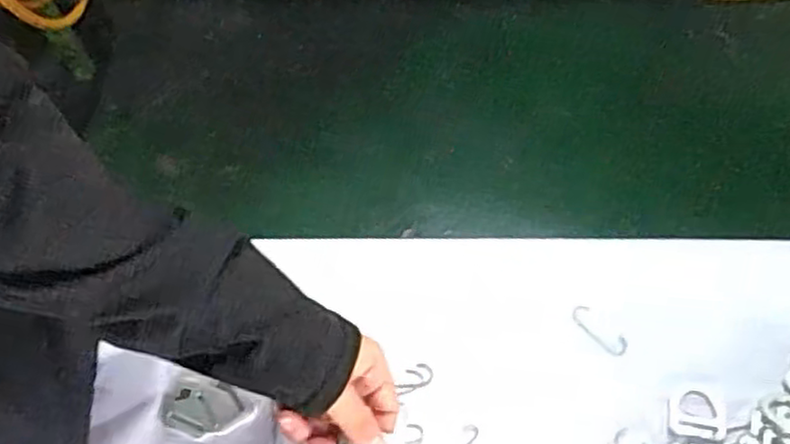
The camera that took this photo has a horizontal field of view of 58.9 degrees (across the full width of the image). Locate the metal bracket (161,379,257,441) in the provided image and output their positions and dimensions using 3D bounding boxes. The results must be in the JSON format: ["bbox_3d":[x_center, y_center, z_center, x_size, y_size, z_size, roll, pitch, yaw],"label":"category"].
[{"bbox_3d":[-0.129,0.131,0.477,0.059,0.008,0.036,15,66,11],"label":"metal bracket"}]

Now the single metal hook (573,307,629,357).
[{"bbox_3d":[0.143,0.076,0.489,0.043,0.004,0.016,39,72,20],"label":"single metal hook"}]

